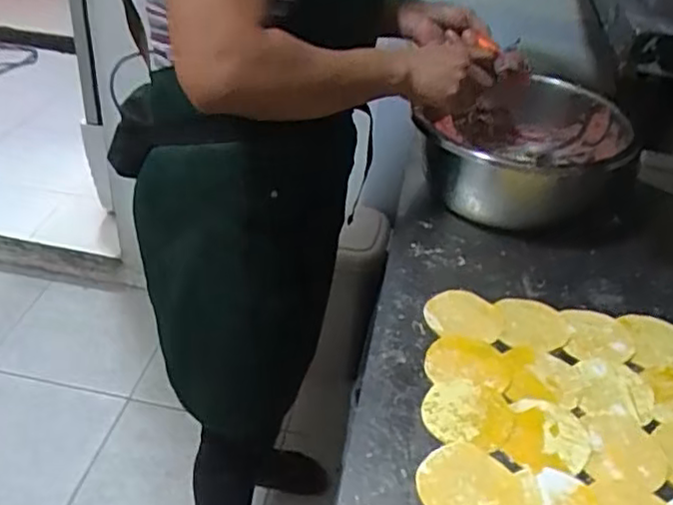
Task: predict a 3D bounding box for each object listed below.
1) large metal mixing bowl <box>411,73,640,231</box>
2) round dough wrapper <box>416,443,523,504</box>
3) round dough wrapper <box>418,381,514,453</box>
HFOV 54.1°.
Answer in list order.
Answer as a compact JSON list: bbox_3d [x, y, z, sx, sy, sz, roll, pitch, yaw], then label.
[{"bbox_3d":[0.242,-0.135,0.871,0.237,0.143,0.232,3,39,-3],"label":"large metal mixing bowl"},{"bbox_3d":[0.112,0.194,0.552,0.083,0.004,0.077,3,39,-3],"label":"round dough wrapper"},{"bbox_3d":[0.122,0.148,0.615,0.082,0.005,0.077,3,39,-3],"label":"round dough wrapper"}]

